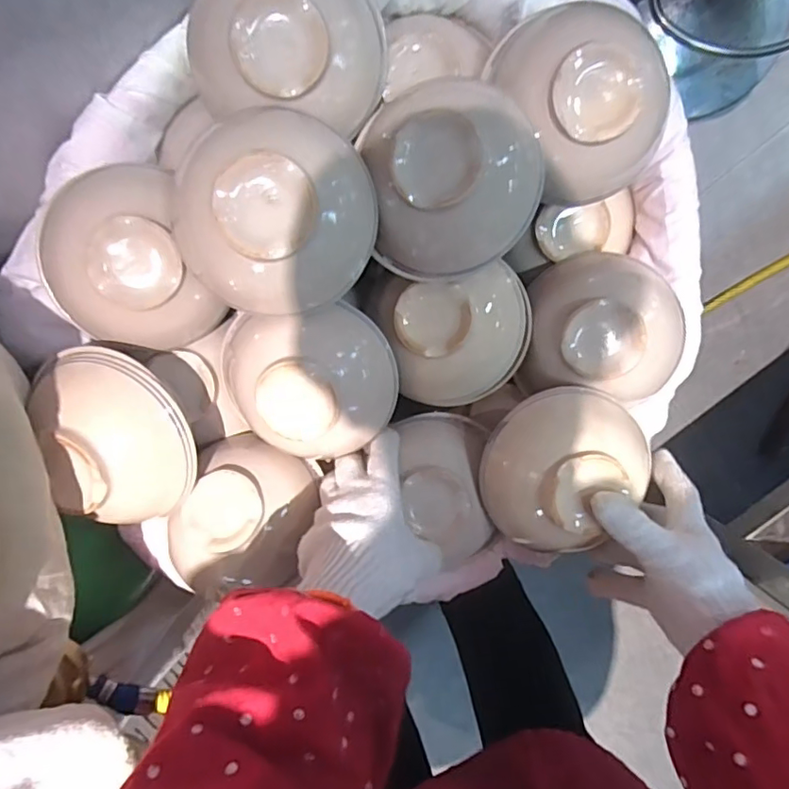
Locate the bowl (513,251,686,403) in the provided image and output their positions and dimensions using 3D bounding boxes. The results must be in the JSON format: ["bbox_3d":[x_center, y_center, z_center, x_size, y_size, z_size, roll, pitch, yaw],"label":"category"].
[{"bbox_3d":[0.183,-0.060,0.474,0.133,0.067,0.133,1,92,15],"label":"bowl"}]

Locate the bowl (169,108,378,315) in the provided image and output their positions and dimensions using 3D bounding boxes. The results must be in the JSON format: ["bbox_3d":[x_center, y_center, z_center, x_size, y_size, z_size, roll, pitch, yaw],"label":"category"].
[{"bbox_3d":[-0.085,-0.127,0.388,0.138,0.081,0.135,0,98,-1],"label":"bowl"}]

